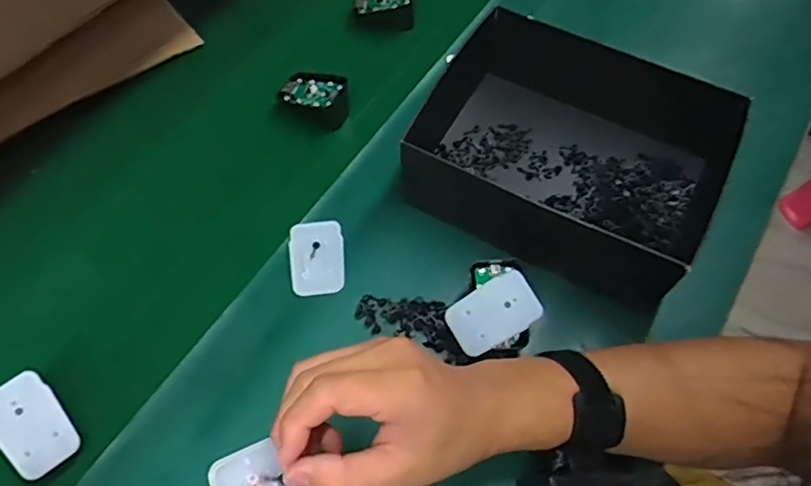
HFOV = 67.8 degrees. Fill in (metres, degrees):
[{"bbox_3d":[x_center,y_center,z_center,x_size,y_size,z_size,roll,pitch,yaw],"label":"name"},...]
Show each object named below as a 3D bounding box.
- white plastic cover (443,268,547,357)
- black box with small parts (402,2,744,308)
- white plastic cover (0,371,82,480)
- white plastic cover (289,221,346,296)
[{"bbox_3d":[0.068,0.054,0.463,0.068,0.007,0.044,-29,86,-3],"label":"white plastic cover"},{"bbox_3d":[0.138,-0.077,0.525,0.250,0.089,0.188,27,64,14],"label":"black box with small parts"},{"bbox_3d":[-0.266,0.129,0.427,0.044,0.004,0.068,-34,90,-23],"label":"white plastic cover"},{"bbox_3d":[-0.075,0.012,0.512,0.046,0.005,0.068,-6,61,-3],"label":"white plastic cover"}]

